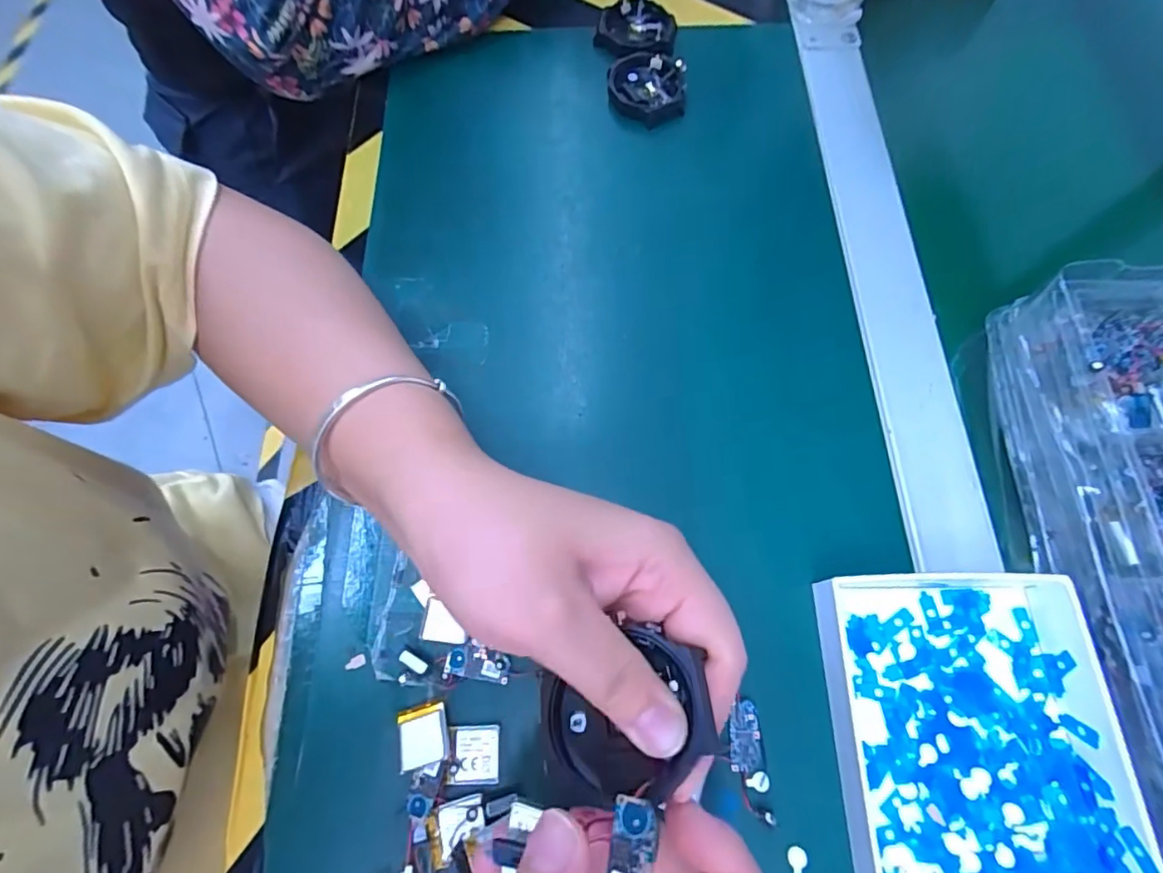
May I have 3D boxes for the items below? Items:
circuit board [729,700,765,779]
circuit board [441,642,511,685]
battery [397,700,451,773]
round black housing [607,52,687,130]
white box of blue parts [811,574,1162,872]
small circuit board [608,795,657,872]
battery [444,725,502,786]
[{"bbox_3d":[0.069,0.128,0.231,0.013,0.004,0.028,-3,69,0],"label":"circuit board"},{"bbox_3d":[-0.046,0.100,0.240,0.028,0.004,0.015,4,70,3],"label":"circuit board"},{"bbox_3d":[-0.066,0.125,0.227,0.021,0.004,0.022,-18,55,2],"label":"battery"},{"bbox_3d":[0.043,-0.230,0.359,0.049,0.011,0.054,2,69,2],"label":"round black housing"},{"bbox_3d":[0.158,0.148,0.212,0.103,0.027,0.181,1,69,2],"label":"white box of blue parts"},{"bbox_3d":[0.013,0.108,0.138,0.011,0.006,0.027,9,56,4],"label":"small circuit board"},{"bbox_3d":[-0.045,0.133,0.226,0.021,0.004,0.021,-2,69,0],"label":"battery"}]

